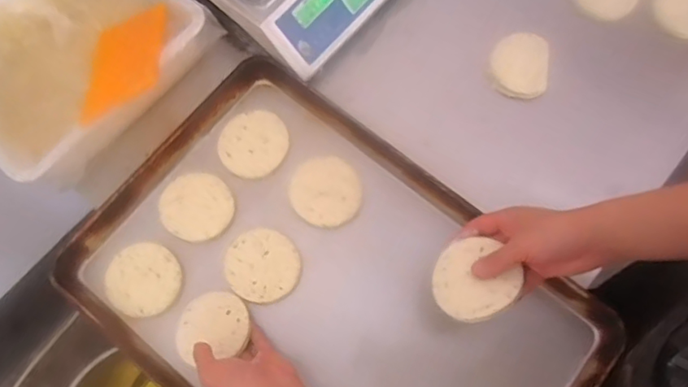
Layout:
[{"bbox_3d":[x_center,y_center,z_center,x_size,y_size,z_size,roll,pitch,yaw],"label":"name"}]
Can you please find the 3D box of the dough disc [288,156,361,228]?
[{"bbox_3d":[-0.023,-0.002,0.758,0.093,0.004,0.089,0,83,2],"label":"dough disc"}]

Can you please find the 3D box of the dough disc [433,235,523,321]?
[{"bbox_3d":[0.139,0.094,0.618,0.086,0.012,0.093,-17,58,30],"label":"dough disc"}]

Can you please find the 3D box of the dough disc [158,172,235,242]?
[{"bbox_3d":[-0.199,0.016,0.767,0.098,0.016,0.089,26,75,9],"label":"dough disc"}]

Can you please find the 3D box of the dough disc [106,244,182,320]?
[{"bbox_3d":[-0.255,0.110,0.725,0.089,0.021,0.087,0,73,2],"label":"dough disc"}]

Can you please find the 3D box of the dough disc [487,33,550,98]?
[{"bbox_3d":[0.248,-0.182,0.807,0.080,0.025,0.089,11,74,5],"label":"dough disc"}]

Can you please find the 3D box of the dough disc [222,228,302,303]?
[{"bbox_3d":[-0.104,0.092,0.730,0.097,0.010,0.089,0,73,2],"label":"dough disc"}]

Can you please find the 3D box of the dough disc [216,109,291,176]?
[{"bbox_3d":[-0.124,-0.070,0.781,0.094,0.012,0.091,0,73,2],"label":"dough disc"}]

